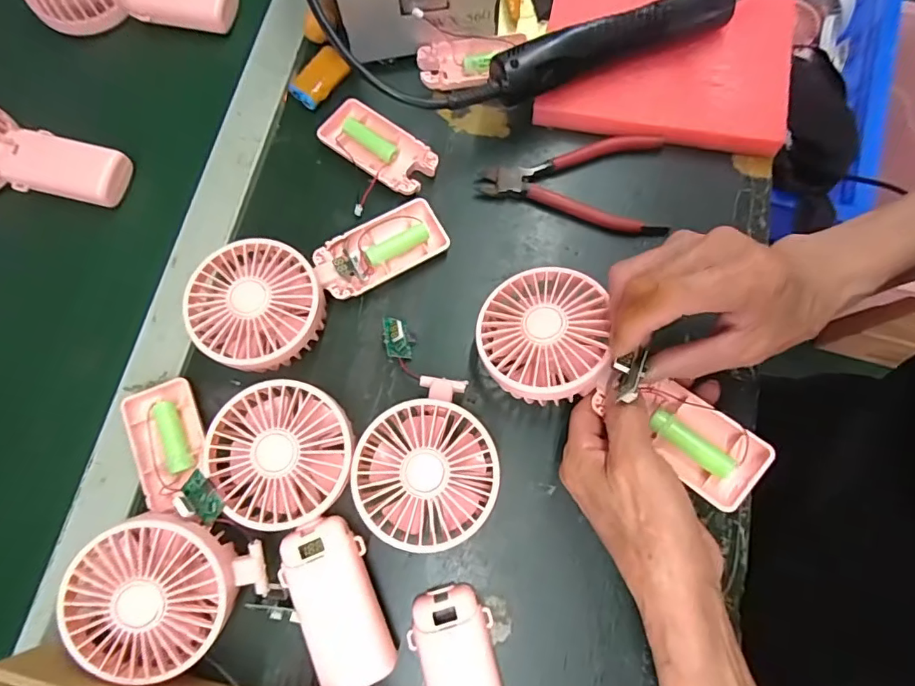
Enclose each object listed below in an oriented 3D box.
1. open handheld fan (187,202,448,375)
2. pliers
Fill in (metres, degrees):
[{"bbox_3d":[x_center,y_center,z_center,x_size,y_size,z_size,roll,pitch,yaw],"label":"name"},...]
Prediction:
[{"bbox_3d":[-0.096,-0.050,0.359,0.183,0.029,0.086,-29,77,-20],"label":"open handheld fan"},{"bbox_3d":[0.095,-0.136,0.398,0.143,0.017,0.082,13,75,6],"label":"pliers"}]

